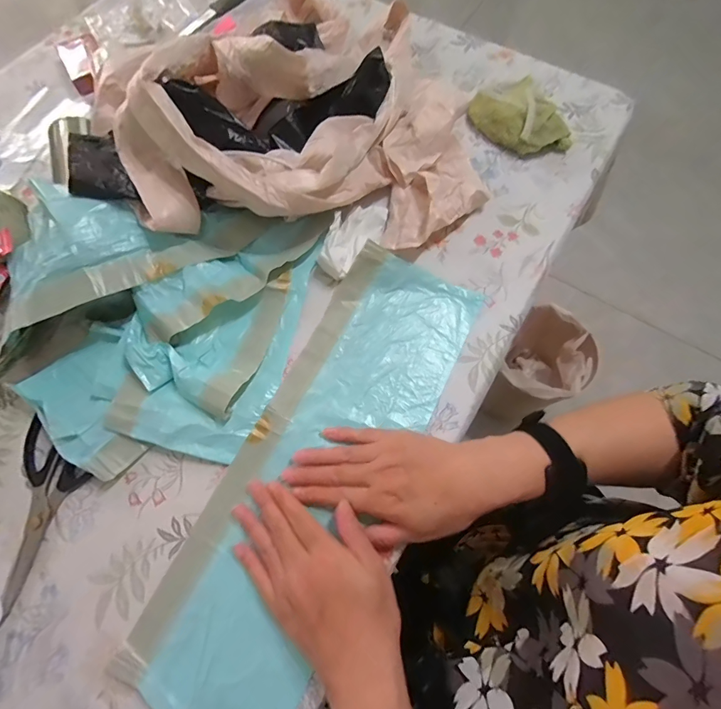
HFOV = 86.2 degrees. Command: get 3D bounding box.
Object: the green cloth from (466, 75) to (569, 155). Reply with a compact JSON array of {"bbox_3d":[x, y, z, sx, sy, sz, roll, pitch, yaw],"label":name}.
[{"bbox_3d":[0.208,-0.305,0.499,0.073,0.041,0.122,-37,73,-13],"label":"green cloth"}]

